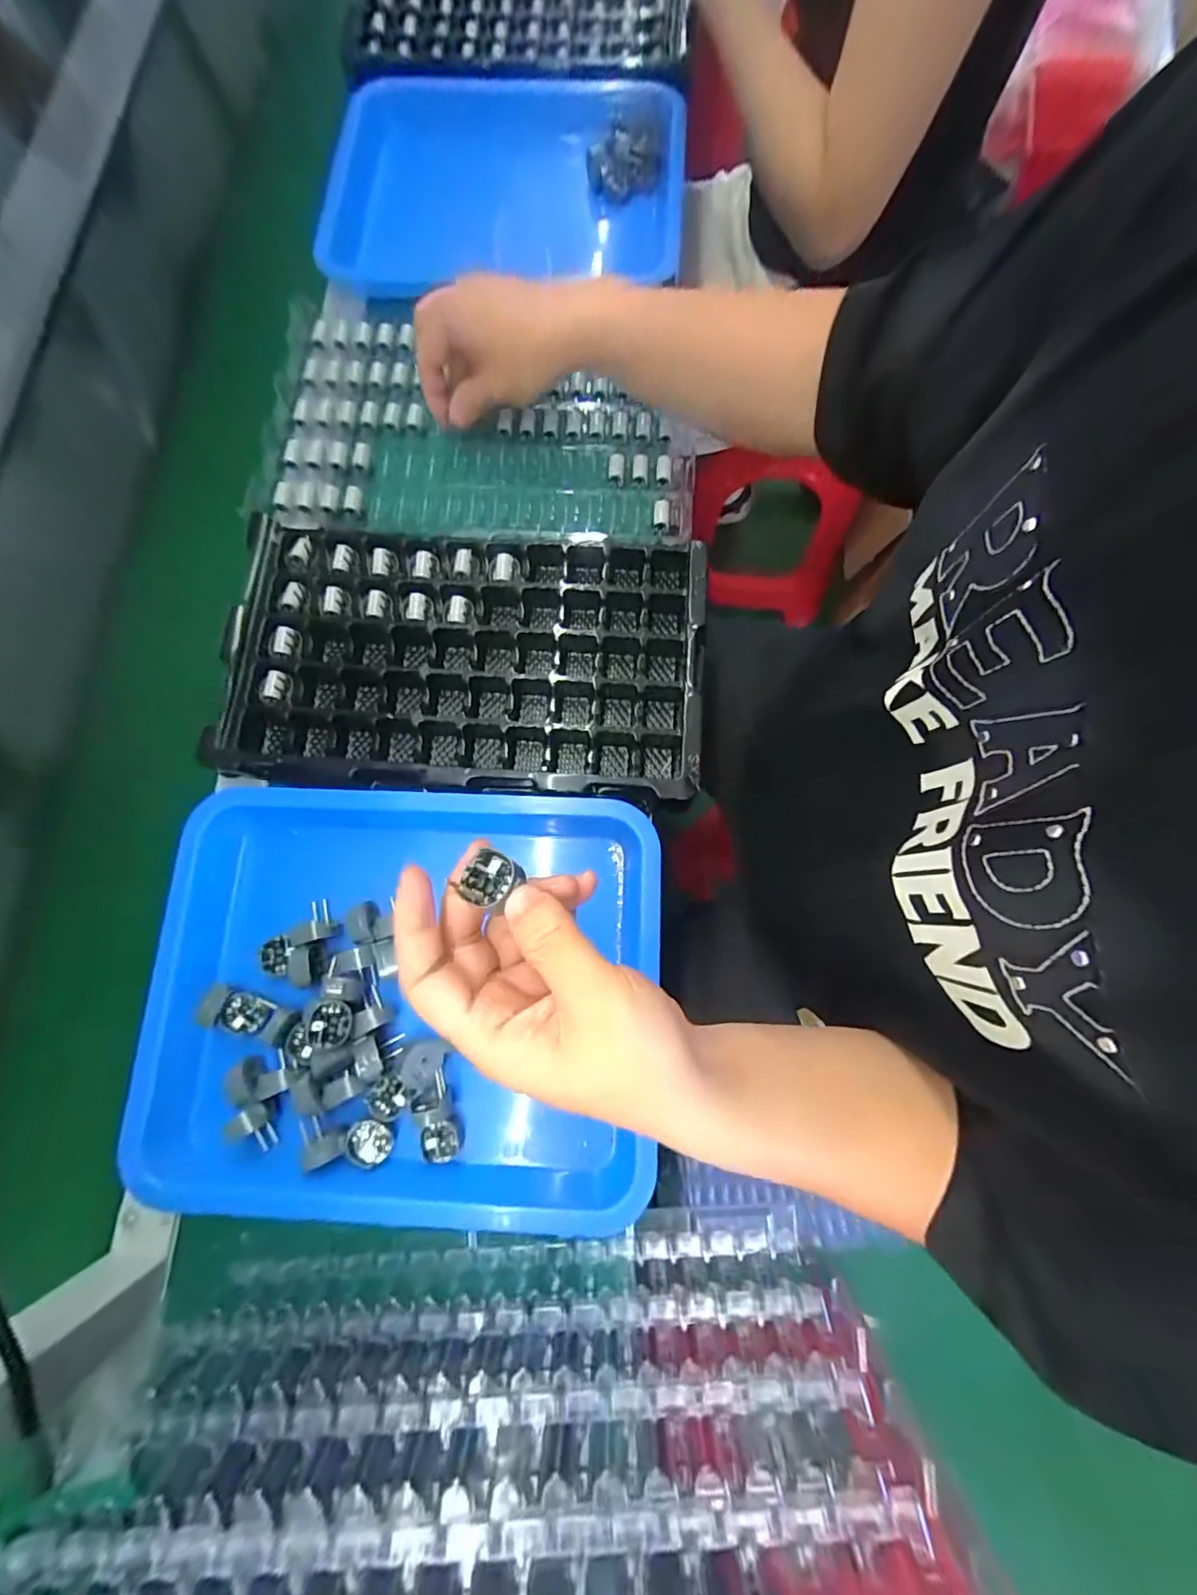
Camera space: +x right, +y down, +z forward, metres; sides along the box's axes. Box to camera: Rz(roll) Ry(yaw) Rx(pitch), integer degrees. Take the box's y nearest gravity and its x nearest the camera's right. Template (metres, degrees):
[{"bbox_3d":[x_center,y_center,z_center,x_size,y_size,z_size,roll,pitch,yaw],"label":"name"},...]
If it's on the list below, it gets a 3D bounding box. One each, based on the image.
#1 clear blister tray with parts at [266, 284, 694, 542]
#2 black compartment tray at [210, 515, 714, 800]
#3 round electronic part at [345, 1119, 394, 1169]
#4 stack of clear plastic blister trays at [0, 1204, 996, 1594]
[{"bbox_3d":[-0.101,-0.322,0.467,0.363,0.030,0.231,4,76,2],"label":"clear blister tray with parts"},{"bbox_3d":[-0.101,-0.105,0.414,0.346,0.041,0.200,3,78,4],"label":"black compartment tray"},{"bbox_3d":[-0.148,0.223,0.344,0.023,0.013,0.028,-43,79,-6],"label":"round electronic part"},{"bbox_3d":[-0.049,0.278,0.218,0.357,0.219,0.060,-4,78,2],"label":"stack of clear plastic blister trays"}]

